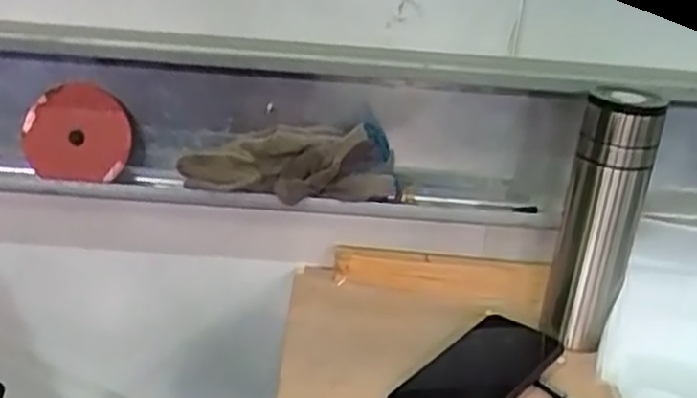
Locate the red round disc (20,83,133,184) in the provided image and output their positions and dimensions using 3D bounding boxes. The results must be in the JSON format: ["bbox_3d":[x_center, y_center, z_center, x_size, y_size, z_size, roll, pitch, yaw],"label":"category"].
[{"bbox_3d":[-0.268,-0.065,0.715,0.113,0.091,0.018,7,17,9],"label":"red round disc"}]

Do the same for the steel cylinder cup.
[{"bbox_3d":[0.231,0.019,0.678,0.068,0.231,0.061,12,25,19],"label":"steel cylinder cup"}]

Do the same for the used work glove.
[{"bbox_3d":[-0.055,-0.040,0.718,0.199,0.072,0.057,3,24,-1],"label":"used work glove"}]

